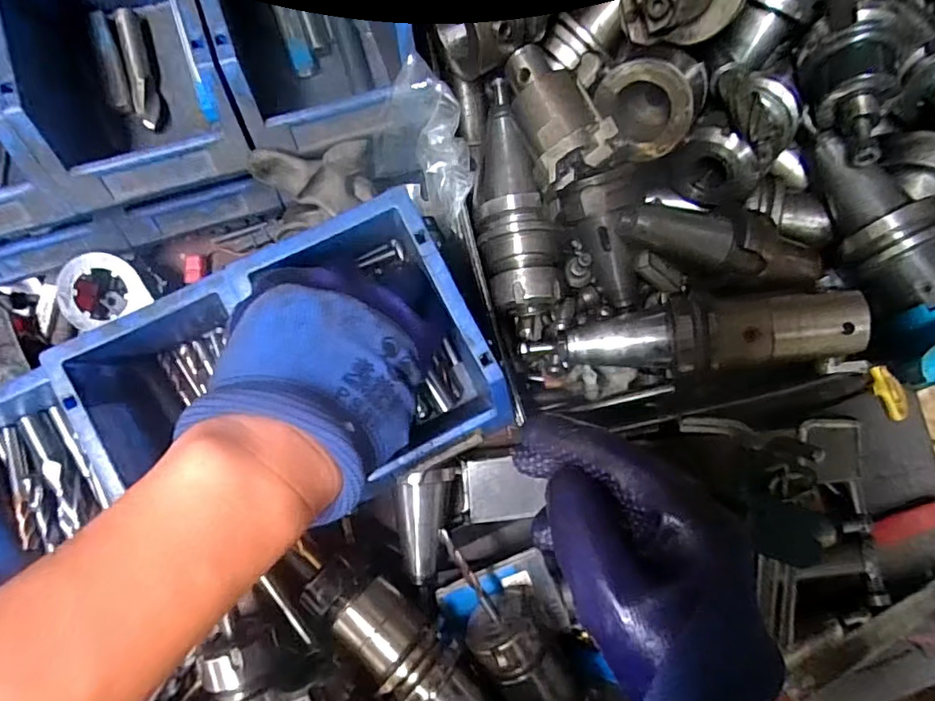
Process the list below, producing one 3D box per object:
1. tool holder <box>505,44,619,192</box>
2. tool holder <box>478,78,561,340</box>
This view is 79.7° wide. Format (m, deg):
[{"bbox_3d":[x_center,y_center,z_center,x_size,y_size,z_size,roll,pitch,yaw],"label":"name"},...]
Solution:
[{"bbox_3d":[0.056,-0.151,0.359,0.048,0.046,0.089,-18,87,-8],"label":"tool holder"},{"bbox_3d":[0.030,-0.099,0.381,0.053,0.044,0.176,-7,86,-8],"label":"tool holder"}]

